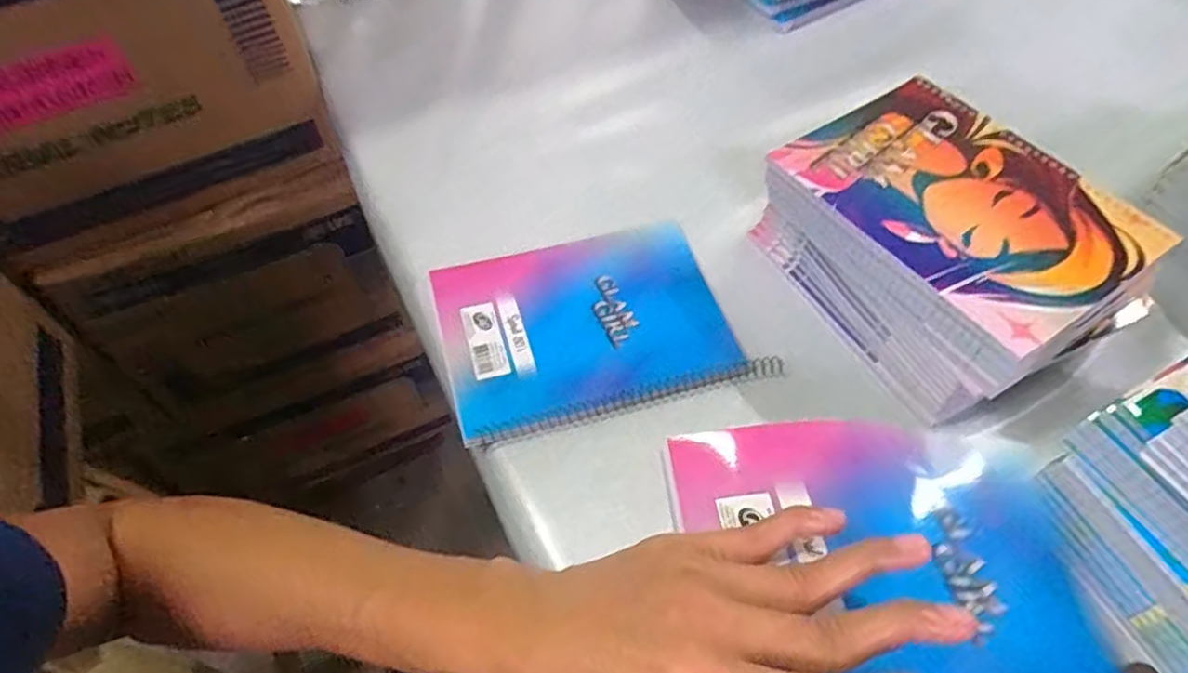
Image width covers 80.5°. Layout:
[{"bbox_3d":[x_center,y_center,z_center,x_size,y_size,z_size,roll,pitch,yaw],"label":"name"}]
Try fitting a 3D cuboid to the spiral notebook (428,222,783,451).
[{"bbox_3d":[-0.005,-0.012,0.497,0.200,0.011,0.148,-14,55,-9],"label":"spiral notebook"}]

